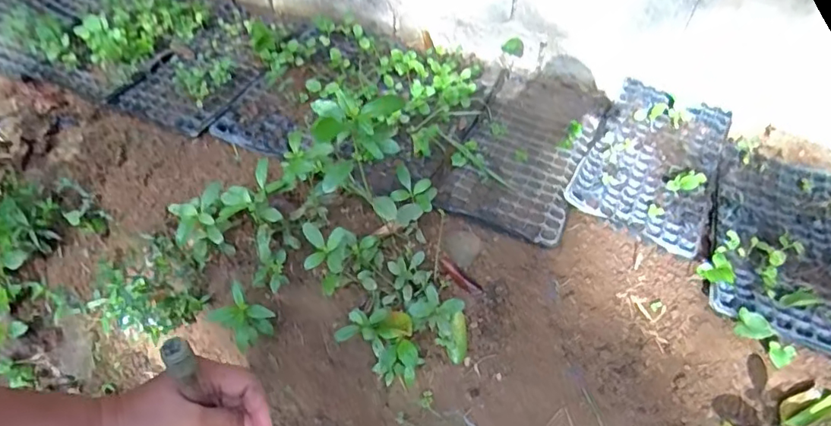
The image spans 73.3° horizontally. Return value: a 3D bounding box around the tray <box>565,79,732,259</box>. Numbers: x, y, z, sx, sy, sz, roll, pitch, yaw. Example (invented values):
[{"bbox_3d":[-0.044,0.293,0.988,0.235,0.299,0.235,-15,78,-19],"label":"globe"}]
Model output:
[{"bbox_3d":[0.531,-0.136,1.236,0.281,0.071,0.484,21,48,19],"label":"tray"}]

